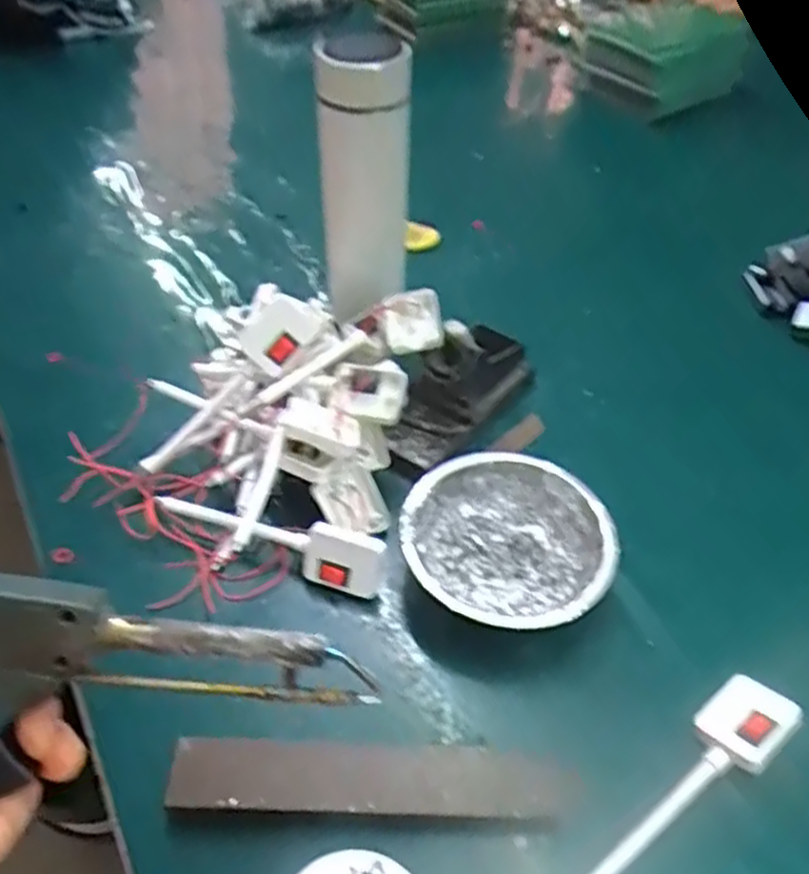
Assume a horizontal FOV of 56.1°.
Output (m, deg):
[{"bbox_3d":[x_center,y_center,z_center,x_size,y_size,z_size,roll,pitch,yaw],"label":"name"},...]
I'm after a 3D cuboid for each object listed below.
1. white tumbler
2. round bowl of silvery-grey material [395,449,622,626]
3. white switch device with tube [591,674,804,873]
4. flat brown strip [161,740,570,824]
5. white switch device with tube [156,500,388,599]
[{"bbox_3d":[-0.028,-0.187,0.573,0.060,0.231,0.061,1,47,-1],"label":"white tumbler"},{"bbox_3d":[0.065,0.070,0.481,0.125,0.050,0.124,1,47,-1],"label":"round bowl of silvery-grey material"},{"bbox_3d":[0.148,0.180,0.390,0.153,0.016,0.039,-33,56,-28],"label":"white switch device with tube"},{"bbox_3d":[-0.015,0.175,0.390,0.201,0.007,0.037,3,42,-2],"label":"flat brown strip"},{"bbox_3d":[-0.086,0.065,0.483,0.149,0.035,0.030,12,48,9],"label":"white switch device with tube"}]

